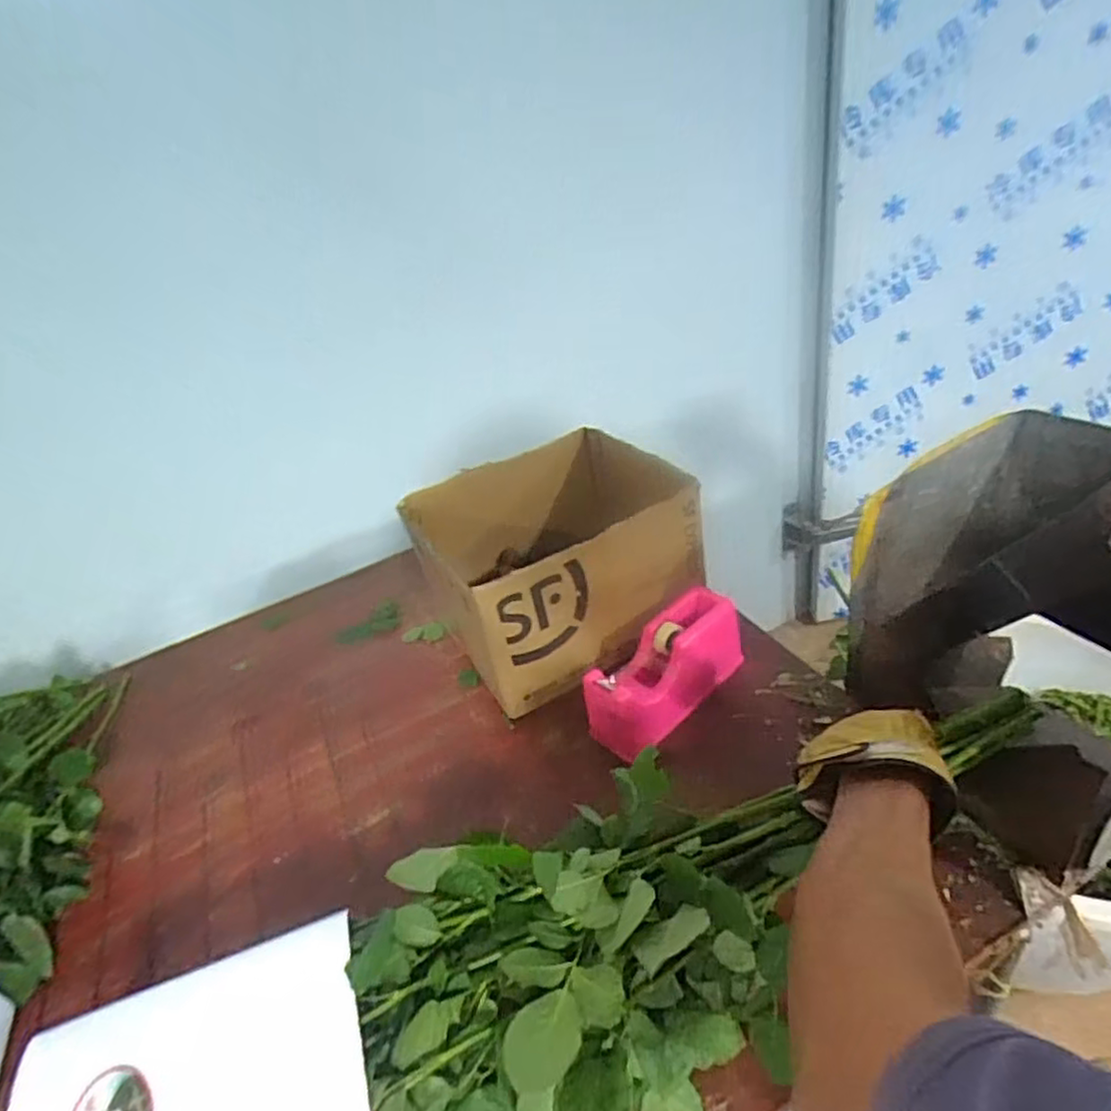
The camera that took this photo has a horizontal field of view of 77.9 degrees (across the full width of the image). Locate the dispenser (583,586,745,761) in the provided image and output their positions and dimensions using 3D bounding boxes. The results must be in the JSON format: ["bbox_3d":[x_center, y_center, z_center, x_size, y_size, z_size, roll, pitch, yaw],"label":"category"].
[{"bbox_3d":[0.129,0.130,0.781,0.212,0.090,0.075,-35,41,-30],"label":"dispenser"}]

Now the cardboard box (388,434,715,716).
[{"bbox_3d":[0.000,-0.009,0.907,0.330,0.177,0.280,-27,37,-19],"label":"cardboard box"}]

